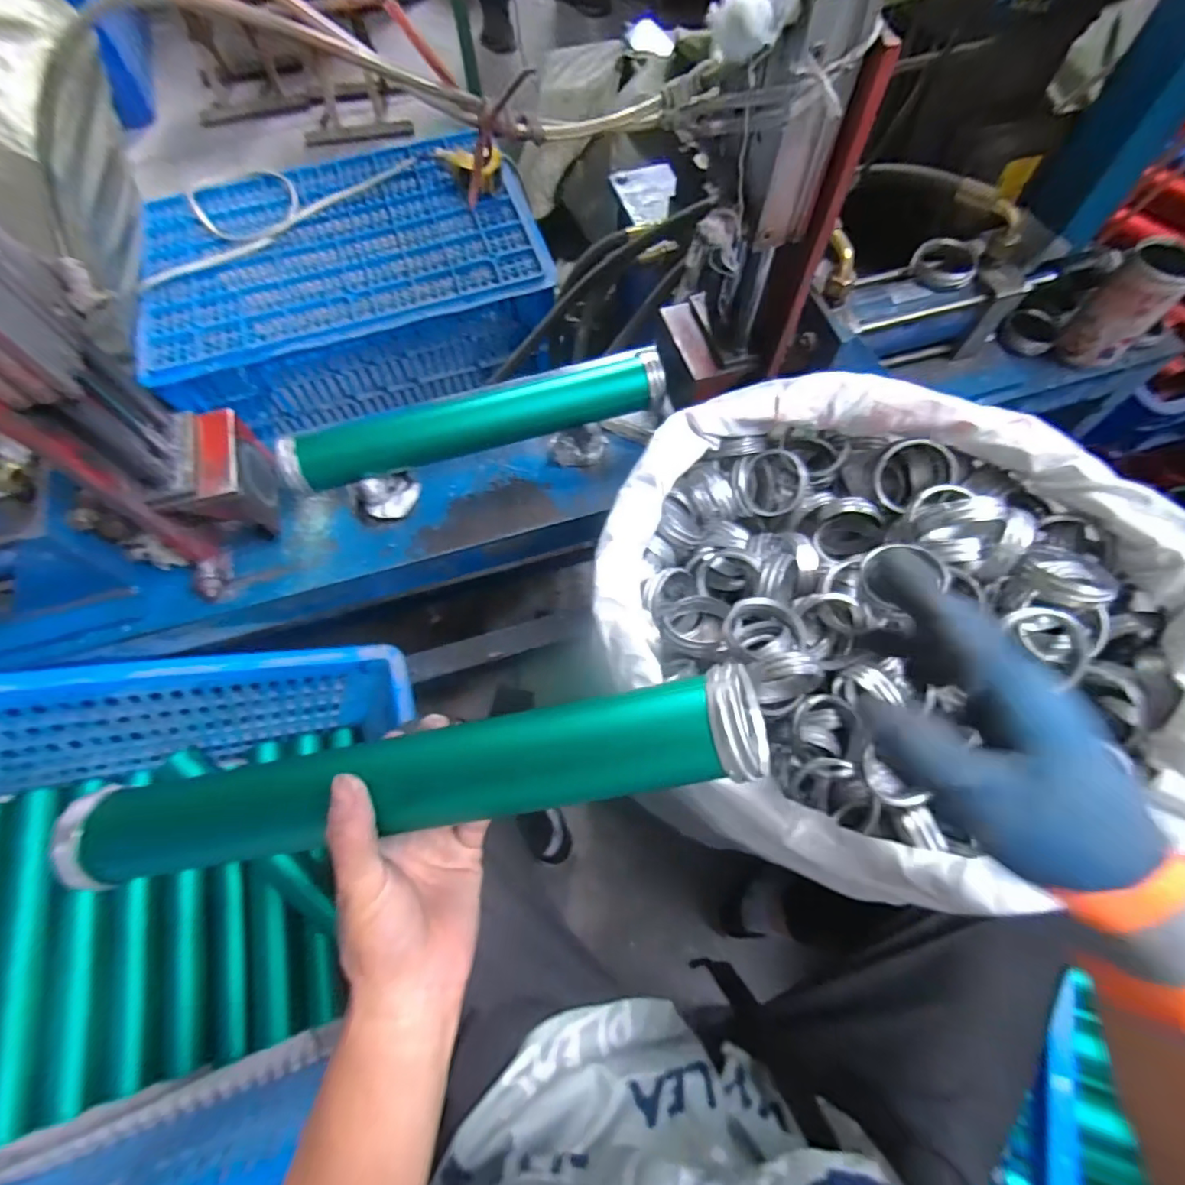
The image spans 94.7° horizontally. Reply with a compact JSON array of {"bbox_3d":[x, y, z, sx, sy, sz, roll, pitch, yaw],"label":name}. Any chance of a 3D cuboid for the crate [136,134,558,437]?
[{"bbox_3d":[-0.397,-0.523,0.949,0.624,0.196,0.455,-12,66,-3],"label":"crate"}]

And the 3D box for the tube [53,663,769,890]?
[{"bbox_3d":[-0.104,0.103,0.299,0.379,0.045,0.051,-13,66,9],"label":"tube"}]

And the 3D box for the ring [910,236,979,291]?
[{"bbox_3d":[0.354,-0.330,0.547,0.063,0.010,0.057,-4,82,3],"label":"ring"}]

